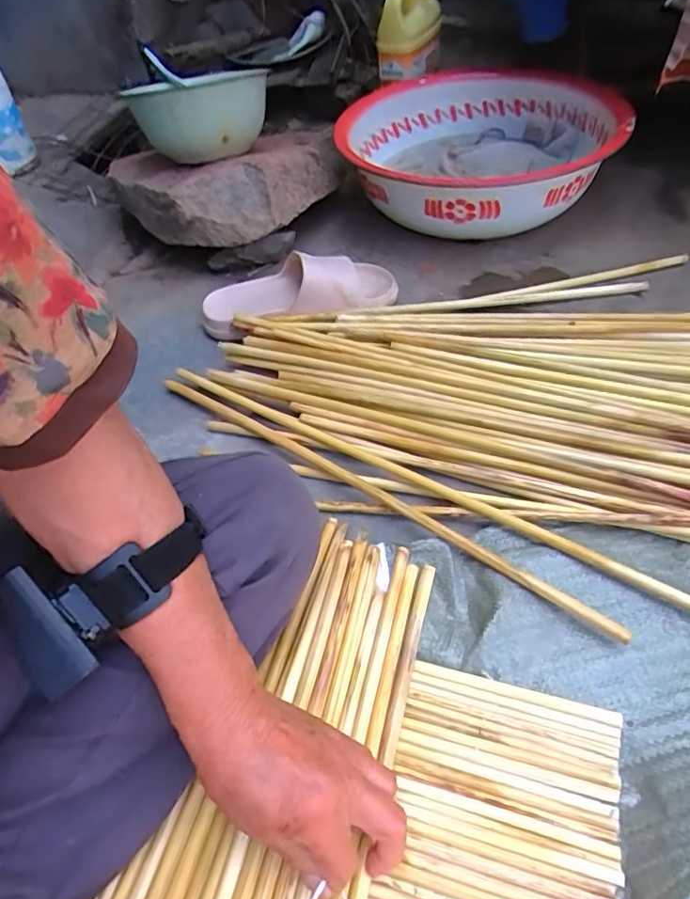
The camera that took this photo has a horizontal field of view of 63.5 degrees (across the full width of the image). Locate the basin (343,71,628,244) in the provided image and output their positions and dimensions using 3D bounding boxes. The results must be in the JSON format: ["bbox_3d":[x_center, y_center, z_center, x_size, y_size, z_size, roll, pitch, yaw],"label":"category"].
[{"bbox_3d":[0.193,-0.415,0.806,0.367,0.130,0.378,-3,51,4],"label":"basin"}]

